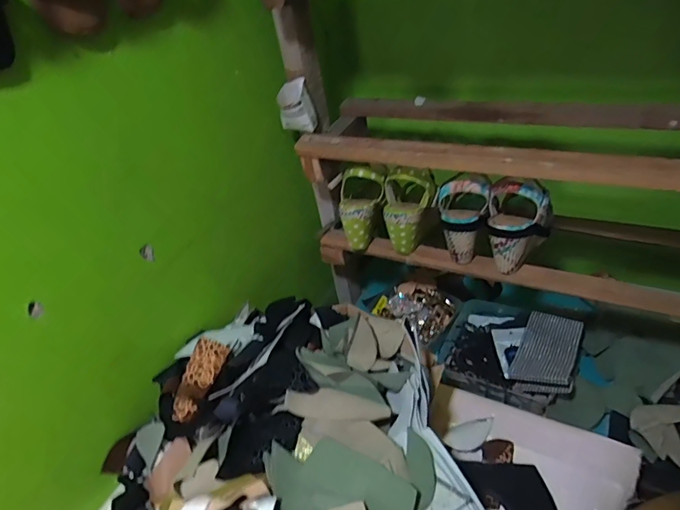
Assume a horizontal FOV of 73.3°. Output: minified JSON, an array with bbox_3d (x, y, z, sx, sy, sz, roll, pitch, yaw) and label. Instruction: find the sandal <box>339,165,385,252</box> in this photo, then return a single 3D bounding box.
[{"bbox_3d":[0.025,-0.078,0.785,0.080,0.148,0.059,12,18,23],"label":"sandal"}]

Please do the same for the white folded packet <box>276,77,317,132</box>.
[{"bbox_3d":[-0.072,-0.246,0.760,0.059,0.074,0.047,-12,37,-2],"label":"white folded packet"}]

